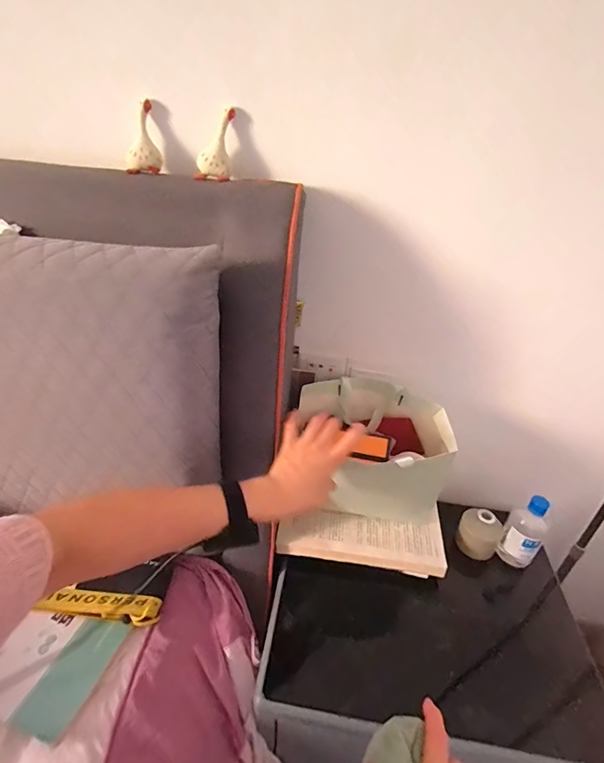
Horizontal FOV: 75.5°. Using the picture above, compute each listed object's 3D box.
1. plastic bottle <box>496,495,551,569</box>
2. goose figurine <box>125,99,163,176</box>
[{"bbox_3d":[0.377,0.256,0.663,0.057,0.140,0.047,30,41,35],"label":"plastic bottle"},{"bbox_3d":[-0.213,-0.321,0.516,0.045,0.080,0.038,-6,34,-15],"label":"goose figurine"}]

